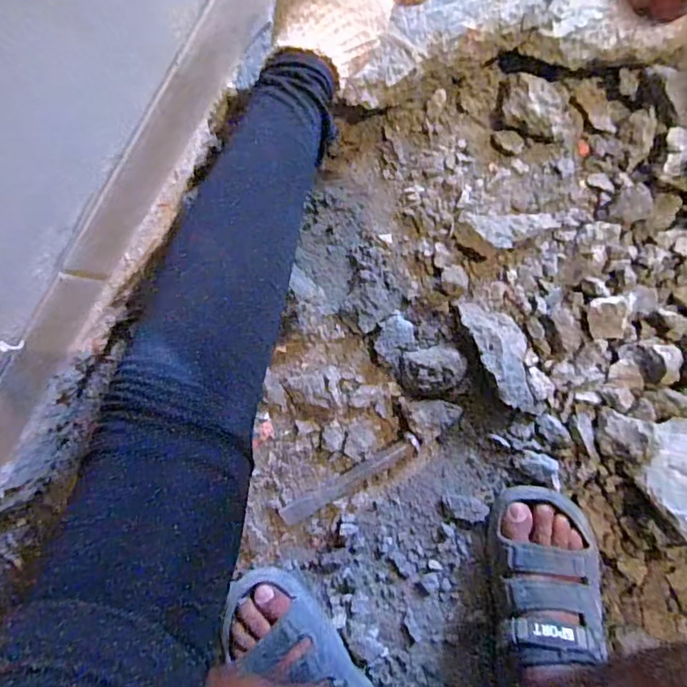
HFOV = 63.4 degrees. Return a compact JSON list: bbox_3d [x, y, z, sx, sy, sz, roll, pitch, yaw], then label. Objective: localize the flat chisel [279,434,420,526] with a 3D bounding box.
[{"bbox_3d":[0.008,0.148,0.602,0.165,0.014,0.023,-32,95,0],"label":"flat chisel"}]

